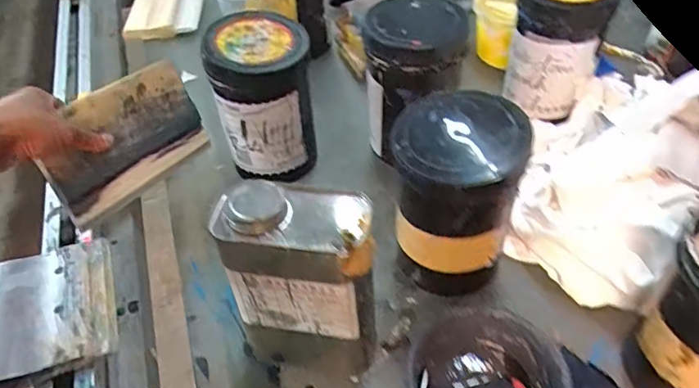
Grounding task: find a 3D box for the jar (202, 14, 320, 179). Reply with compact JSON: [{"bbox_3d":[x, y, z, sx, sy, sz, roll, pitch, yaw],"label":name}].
[{"bbox_3d":[-0.092,-0.101,0.613,0.101,0.157,0.112,-12,46,-7],"label":"jar"}]

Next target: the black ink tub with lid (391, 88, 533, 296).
[{"bbox_3d":[0.096,0.006,0.498,0.103,0.179,0.091,5,46,10],"label":"black ink tub with lid"}]

